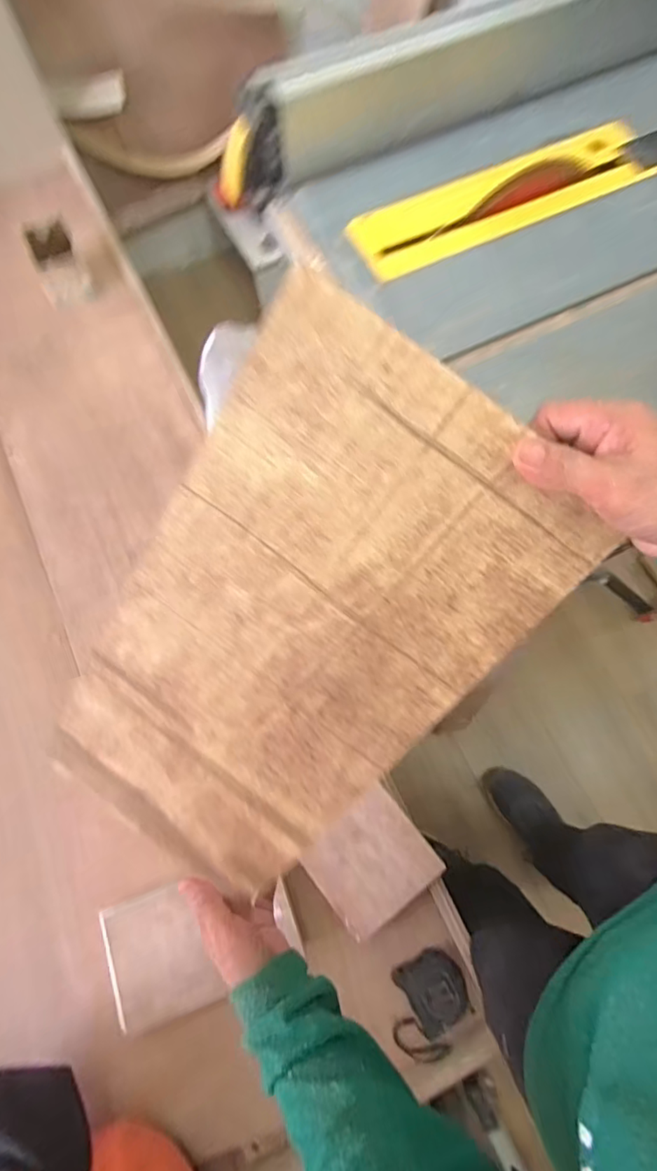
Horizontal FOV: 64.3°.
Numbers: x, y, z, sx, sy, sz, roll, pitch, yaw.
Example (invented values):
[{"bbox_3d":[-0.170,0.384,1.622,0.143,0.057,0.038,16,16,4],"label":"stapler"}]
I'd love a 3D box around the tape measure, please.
[{"bbox_3d":[0.139,0.569,0.708,0.100,0.040,0.123,-1,71,1],"label":"tape measure"}]

